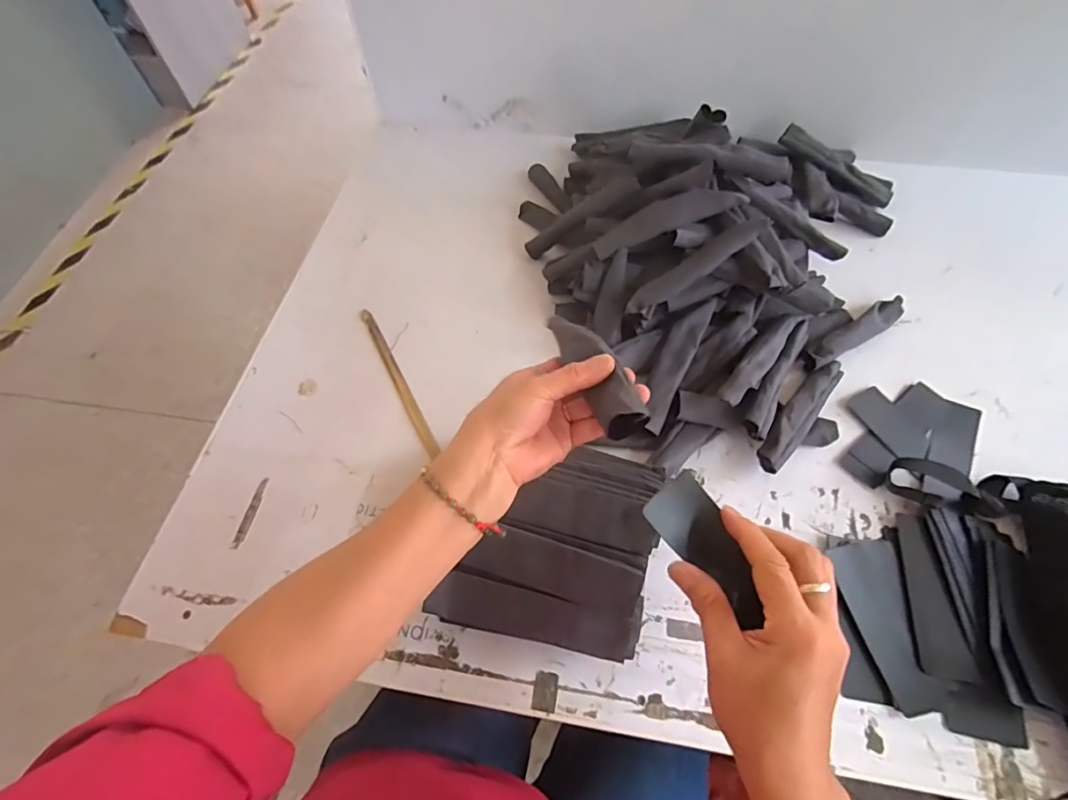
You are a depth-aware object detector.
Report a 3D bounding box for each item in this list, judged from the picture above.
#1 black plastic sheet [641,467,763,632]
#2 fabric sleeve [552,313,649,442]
[{"bbox_3d":[0.117,0.094,0.337,0.045,0.007,0.097,-42,90,-20],"label":"black plastic sheet"},{"bbox_3d":[0.045,-0.027,0.397,0.030,0.024,0.142,-16,40,-7],"label":"fabric sleeve"}]

